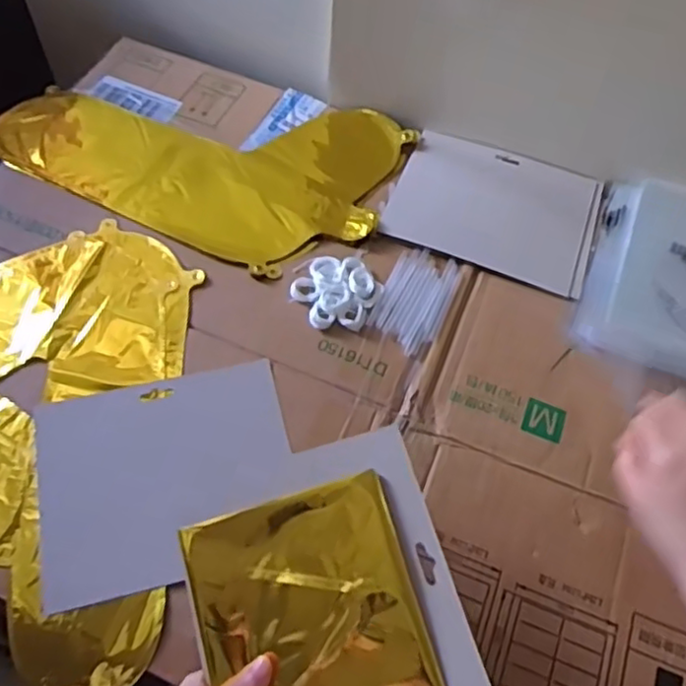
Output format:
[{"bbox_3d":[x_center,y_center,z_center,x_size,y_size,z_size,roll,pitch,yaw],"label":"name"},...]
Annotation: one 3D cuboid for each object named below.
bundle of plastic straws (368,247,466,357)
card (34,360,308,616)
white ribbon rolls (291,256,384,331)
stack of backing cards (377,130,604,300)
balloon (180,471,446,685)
[{"bbox_3d":[0.069,-0.042,0.621,0.062,0.006,0.108,22,61,9],"label":"bundle of plastic straws"},{"bbox_3d":[-0.137,0.105,0.533,0.193,0.011,0.157,-12,69,-7],"label":"card"},{"bbox_3d":[-0.005,-0.048,0.613,0.073,0.011,0.076,2,60,-3],"label":"white ribbon rolls"},{"bbox_3d":[0.156,-0.140,0.686,0.198,0.005,0.163,19,60,8],"label":"stack of backing cards"},{"bbox_3d":[-0.021,0.170,0.427,0.138,0.018,0.146,-16,67,-5],"label":"balloon"}]

